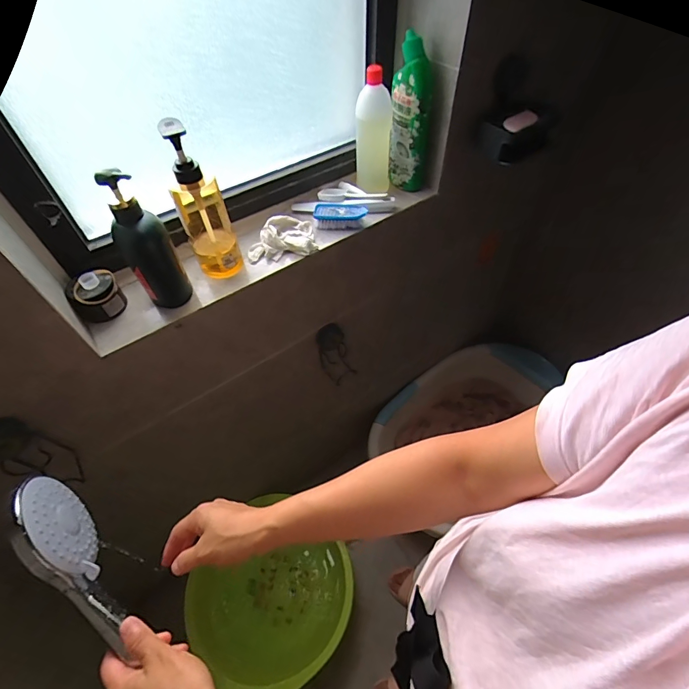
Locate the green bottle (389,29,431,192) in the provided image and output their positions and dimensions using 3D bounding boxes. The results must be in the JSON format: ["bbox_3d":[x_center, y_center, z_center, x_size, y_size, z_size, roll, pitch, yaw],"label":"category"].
[{"bbox_3d":[0.116,-0.388,0.677,0.071,0.232,0.045,5,53,6],"label":"green bottle"}]

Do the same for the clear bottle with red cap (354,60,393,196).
[{"bbox_3d":[0.052,-0.365,0.690,0.062,0.216,0.055,1,52,3],"label":"clear bottle with red cap"}]

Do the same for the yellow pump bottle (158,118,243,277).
[{"bbox_3d":[-0.211,-0.205,0.563,0.066,0.222,0.065,-19,54,-12],"label":"yellow pump bottle"}]

